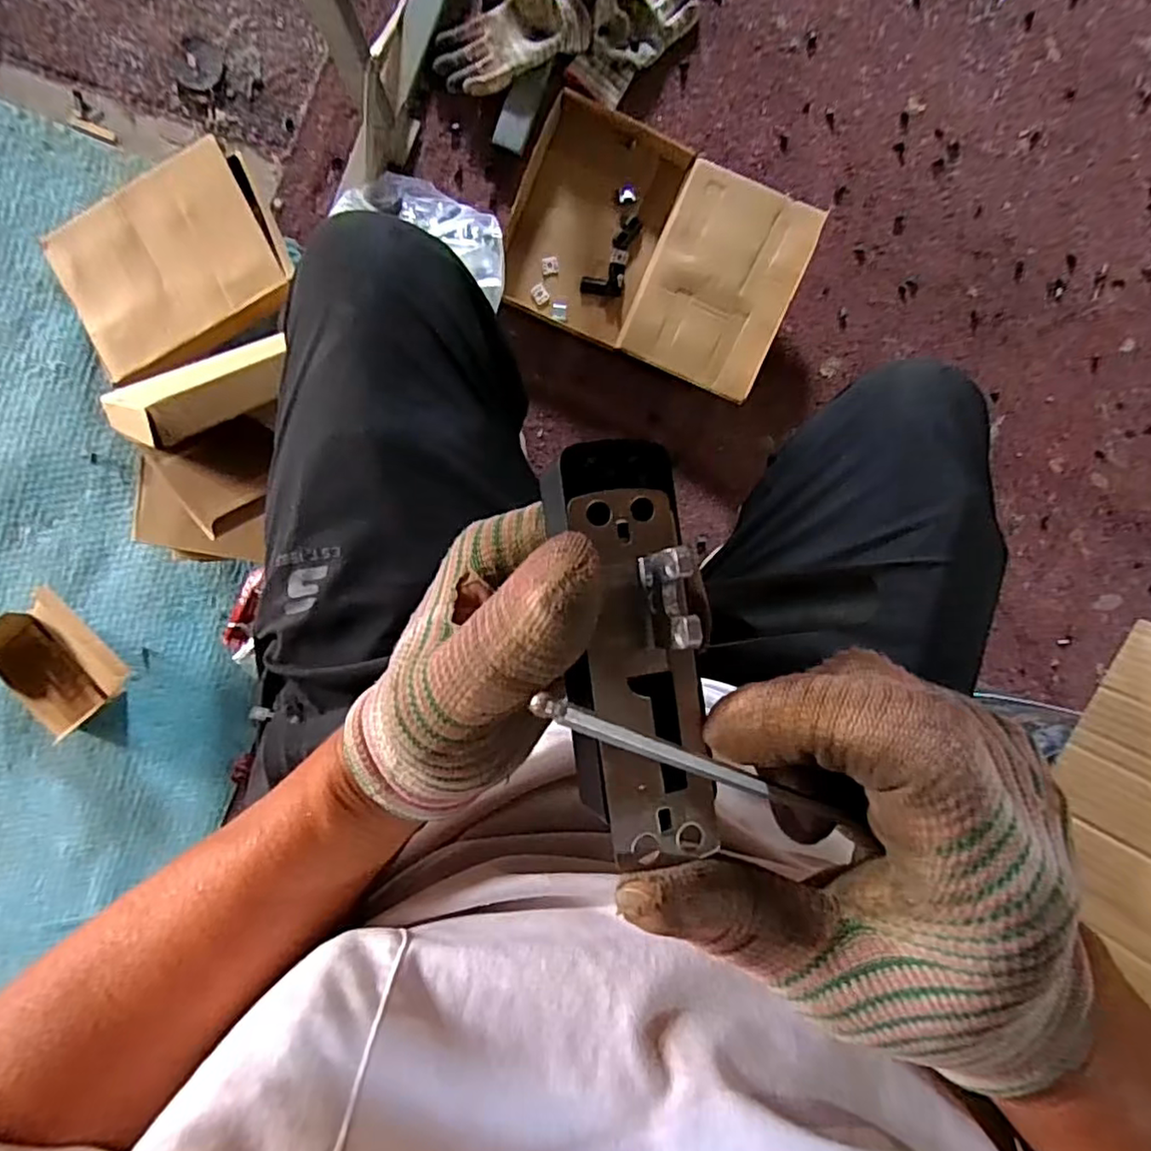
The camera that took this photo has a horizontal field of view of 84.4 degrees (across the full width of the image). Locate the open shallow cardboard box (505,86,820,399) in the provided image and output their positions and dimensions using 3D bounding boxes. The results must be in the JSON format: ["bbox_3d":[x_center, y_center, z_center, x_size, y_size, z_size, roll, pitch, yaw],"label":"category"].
[{"bbox_3d":[0.101,-0.421,0.819,0.369,0.071,0.267,22,96,-6],"label":"open shallow cardboard box"}]

